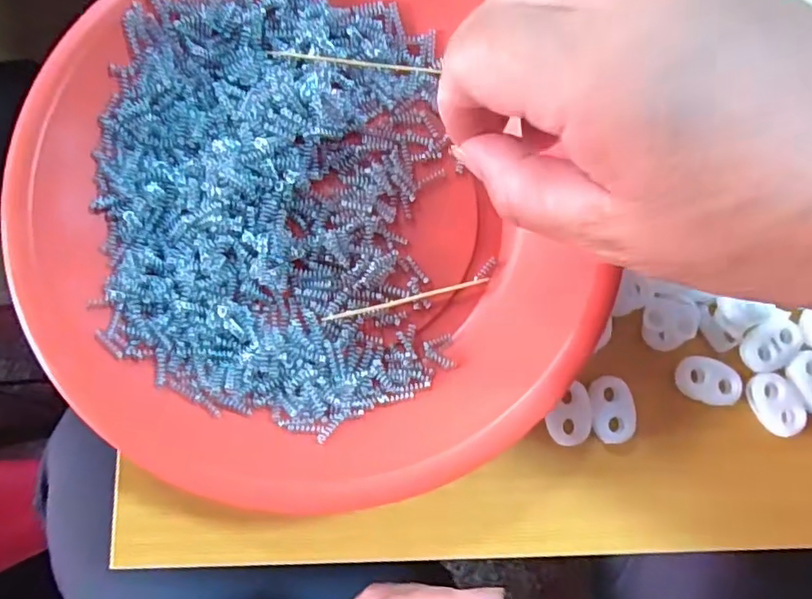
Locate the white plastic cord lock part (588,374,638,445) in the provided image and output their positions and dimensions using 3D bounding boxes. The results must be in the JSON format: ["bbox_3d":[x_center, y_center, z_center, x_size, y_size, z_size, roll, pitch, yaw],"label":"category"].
[{"bbox_3d":[0.071,0.038,0.197,0.015,0.004,0.022,-3,79,-3],"label":"white plastic cord lock part"}]

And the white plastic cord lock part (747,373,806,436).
[{"bbox_3d":[0.127,0.036,0.195,0.014,0.004,0.022,-29,81,-7],"label":"white plastic cord lock part"}]

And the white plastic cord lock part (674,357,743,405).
[{"bbox_3d":[0.104,0.028,0.198,0.021,0.005,0.015,15,79,1],"label":"white plastic cord lock part"}]

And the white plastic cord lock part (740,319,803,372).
[{"bbox_3d":[0.127,0.016,0.200,0.021,0.005,0.014,-44,83,-9],"label":"white plastic cord lock part"}]

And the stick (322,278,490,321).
[{"bbox_3d":[0.001,0.000,0.200,0.059,0.006,0.004,-15,82,-5],"label":"stick"}]

